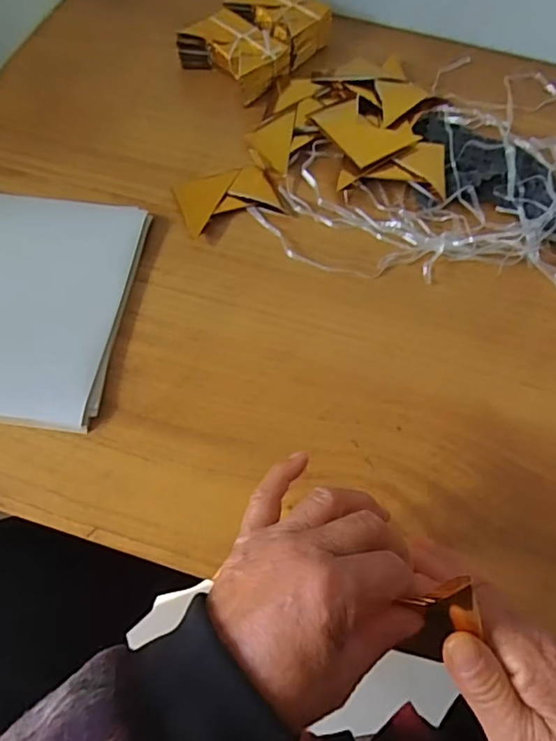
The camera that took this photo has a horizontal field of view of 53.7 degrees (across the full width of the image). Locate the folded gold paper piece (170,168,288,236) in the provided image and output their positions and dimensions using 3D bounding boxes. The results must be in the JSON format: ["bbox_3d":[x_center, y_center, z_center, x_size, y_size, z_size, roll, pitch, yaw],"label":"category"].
[{"bbox_3d":[-0.049,-0.166,0.529,0.093,0.010,0.065,-23,66,-14],"label":"folded gold paper piece"}]

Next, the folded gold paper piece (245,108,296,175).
[{"bbox_3d":[-0.008,-0.233,0.552,0.044,0.011,0.073,8,63,2],"label":"folded gold paper piece"}]

